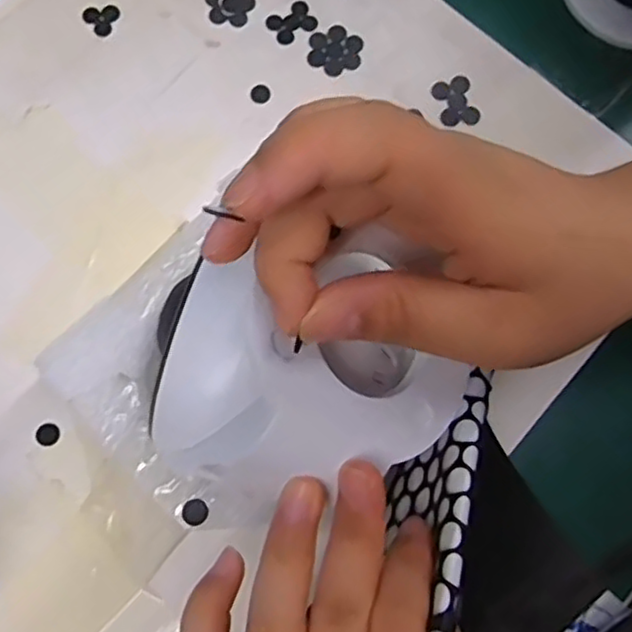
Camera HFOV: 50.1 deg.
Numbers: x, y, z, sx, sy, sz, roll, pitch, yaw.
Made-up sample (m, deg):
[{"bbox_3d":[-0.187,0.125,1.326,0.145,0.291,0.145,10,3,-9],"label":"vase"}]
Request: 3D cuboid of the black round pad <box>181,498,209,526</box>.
[{"bbox_3d":[-0.048,0.077,0.265,0.010,0.004,0.010,0,75,0],"label":"black round pad"}]

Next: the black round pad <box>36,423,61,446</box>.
[{"bbox_3d":[-0.122,0.054,0.306,0.010,0.004,0.010,0,75,0],"label":"black round pad"}]

